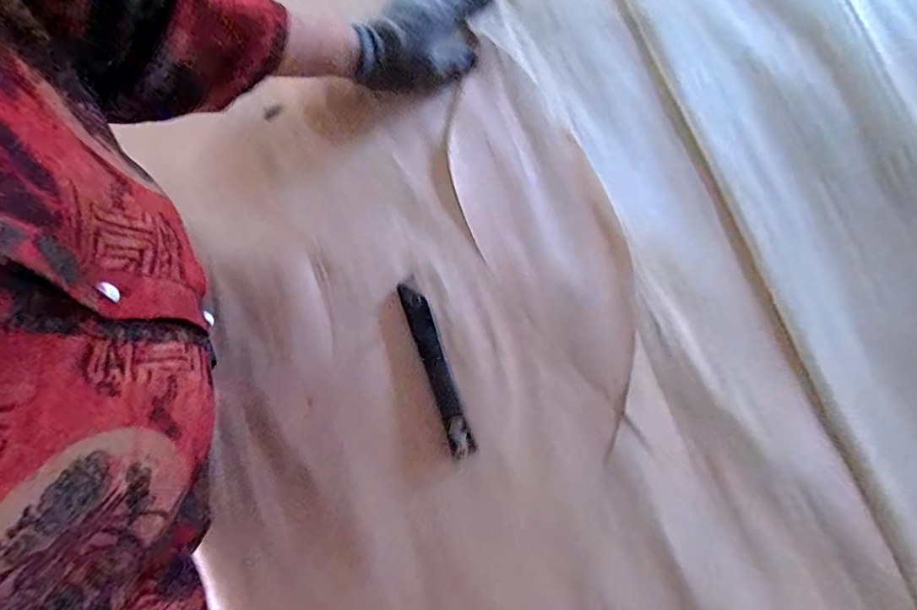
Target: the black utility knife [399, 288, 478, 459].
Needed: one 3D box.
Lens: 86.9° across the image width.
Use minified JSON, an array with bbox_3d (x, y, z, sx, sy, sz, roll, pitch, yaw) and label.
[{"bbox_3d":[-0.020,0.055,0.428,0.023,0.014,0.158,-20,77,-5],"label":"black utility knife"}]

